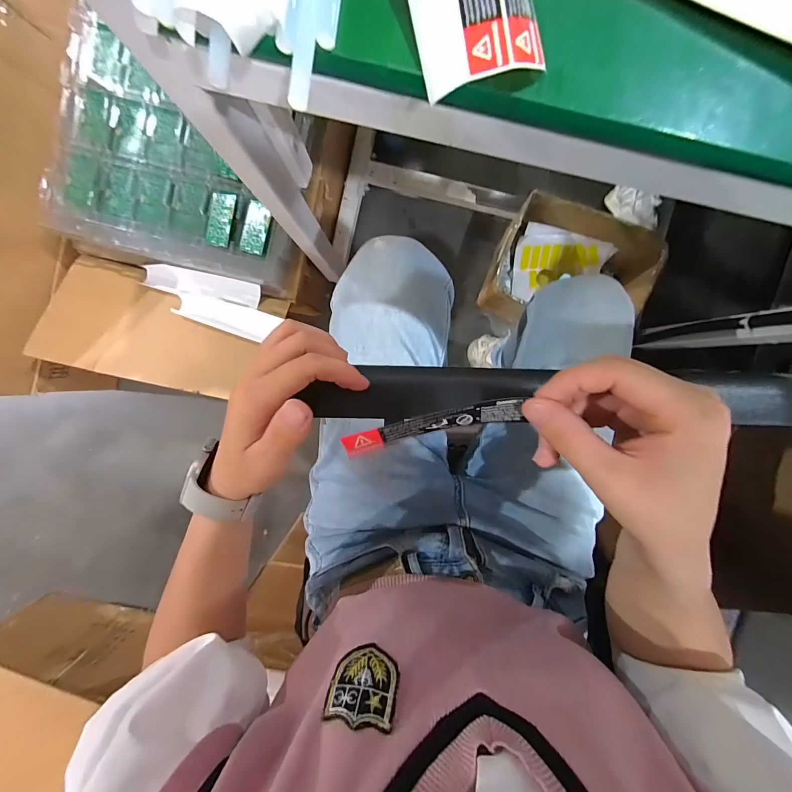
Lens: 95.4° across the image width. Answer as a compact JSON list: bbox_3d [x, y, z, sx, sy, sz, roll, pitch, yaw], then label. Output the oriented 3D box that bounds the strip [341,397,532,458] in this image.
[{"bbox_3d":[0.021,0.018,0.210,0.104,0.006,0.021,-13,131,1],"label":"strip"}]

